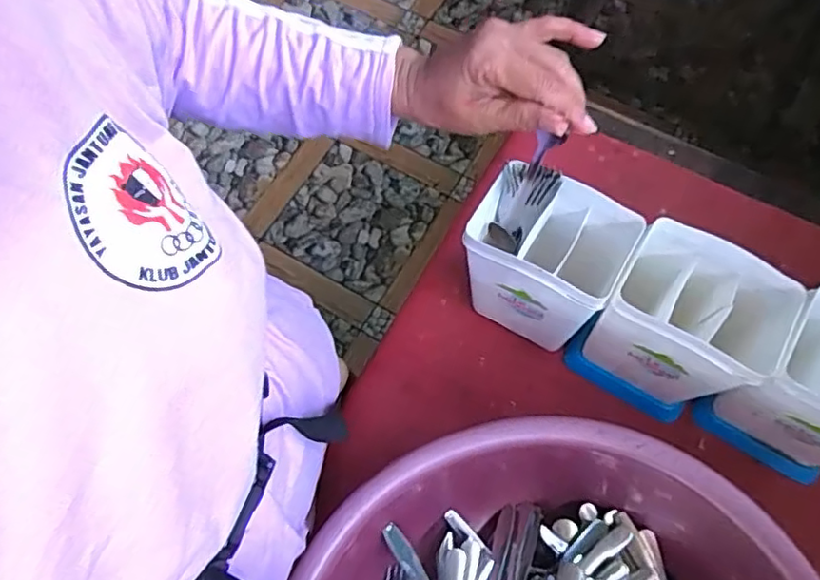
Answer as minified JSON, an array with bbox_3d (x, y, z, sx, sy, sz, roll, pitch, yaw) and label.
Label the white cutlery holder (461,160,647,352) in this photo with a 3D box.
[{"bbox_3d":[0.117,-0.022,0.546,0.115,0.168,0.091,28,71,13],"label":"white cutlery holder"}]

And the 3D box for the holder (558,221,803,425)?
[{"bbox_3d":[0.228,0.037,0.521,0.126,0.158,0.097,31,72,14],"label":"holder"}]

